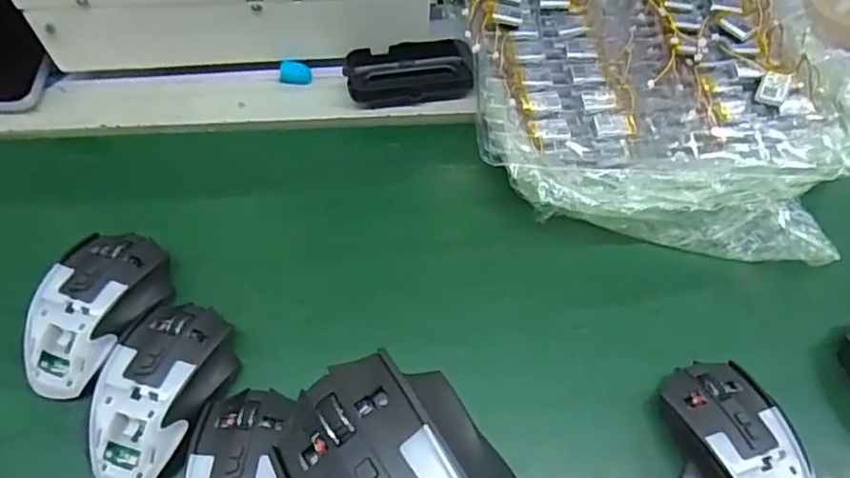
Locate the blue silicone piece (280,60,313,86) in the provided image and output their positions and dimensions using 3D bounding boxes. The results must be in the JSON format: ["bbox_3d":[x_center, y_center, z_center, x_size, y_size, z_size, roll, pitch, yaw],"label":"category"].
[{"bbox_3d":[-0.111,-0.143,0.522,0.026,0.015,0.015,-1,61,-2],"label":"blue silicone piece"}]

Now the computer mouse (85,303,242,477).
[{"bbox_3d":[-0.162,0.094,0.374,0.065,0.034,0.113,11,61,5],"label":"computer mouse"}]

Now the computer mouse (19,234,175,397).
[{"bbox_3d":[-0.216,0.045,0.400,0.068,0.034,0.113,12,61,5],"label":"computer mouse"}]

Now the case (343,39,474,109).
[{"bbox_3d":[-0.012,-0.142,0.515,0.104,0.029,0.050,-6,61,-5],"label":"case"}]

